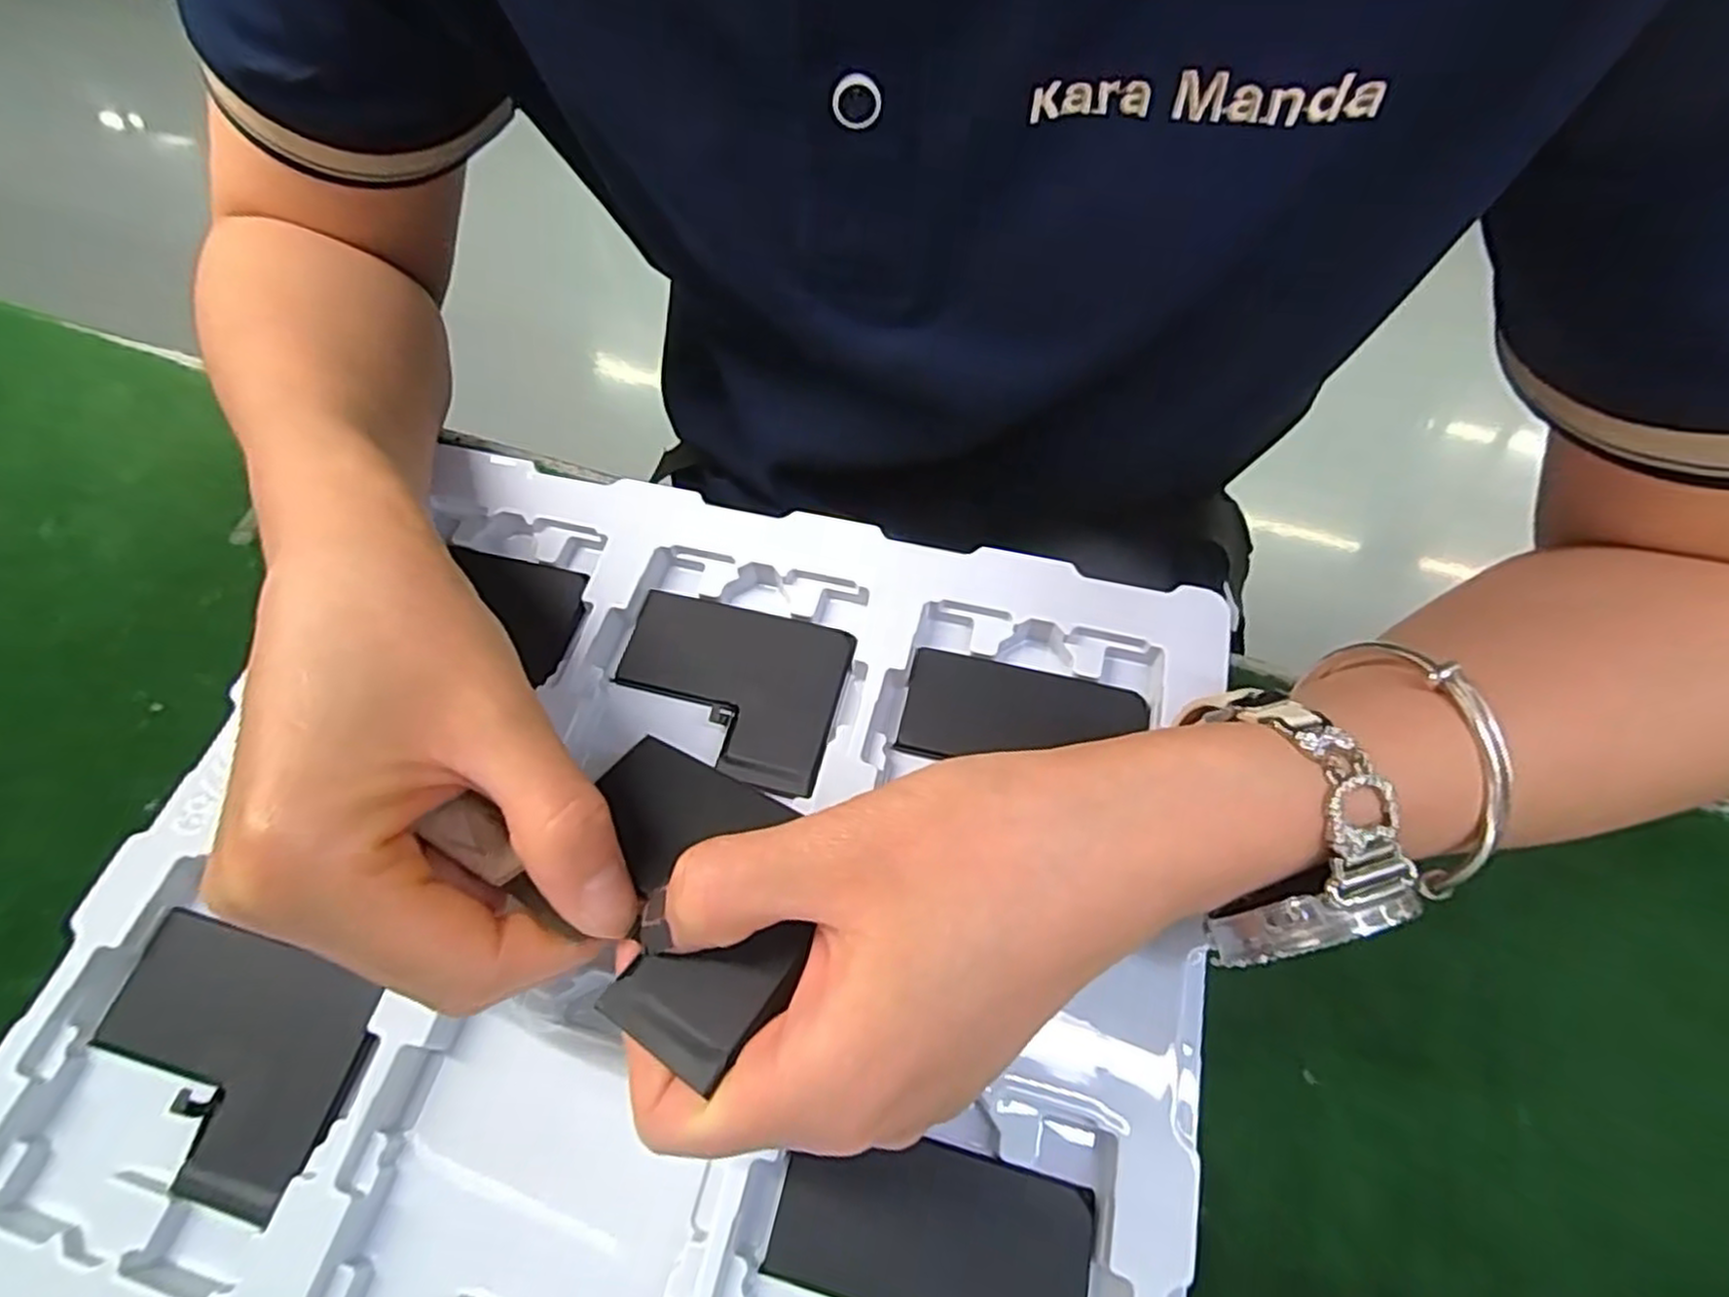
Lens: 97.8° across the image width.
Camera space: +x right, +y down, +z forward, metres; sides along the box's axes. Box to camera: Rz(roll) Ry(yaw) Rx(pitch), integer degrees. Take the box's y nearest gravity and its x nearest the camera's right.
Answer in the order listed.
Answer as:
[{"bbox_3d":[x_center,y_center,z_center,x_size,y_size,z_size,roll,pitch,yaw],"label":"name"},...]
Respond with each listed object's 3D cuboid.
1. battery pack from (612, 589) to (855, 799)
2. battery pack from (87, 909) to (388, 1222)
[{"bbox_3d":[-0.047,0.012,0.255,0.079,0.004,0.058,15,62,10],"label":"battery pack"},{"bbox_3d":[-0.180,0.114,0.210,0.081,0.009,0.057,16,62,11],"label":"battery pack"}]

